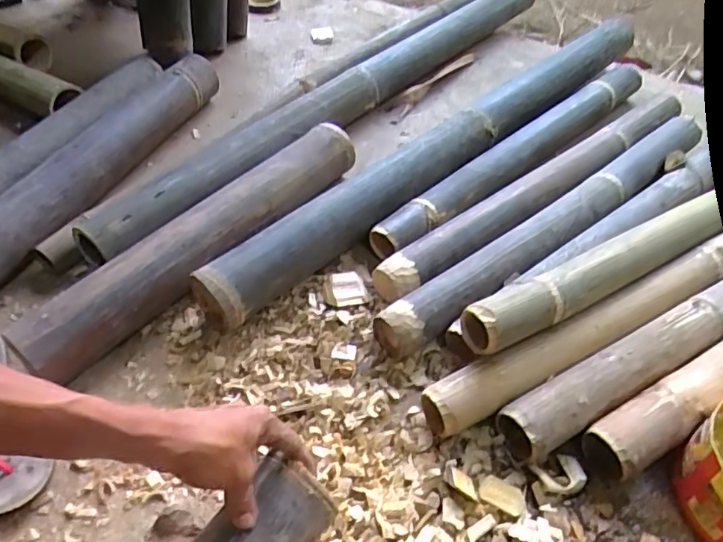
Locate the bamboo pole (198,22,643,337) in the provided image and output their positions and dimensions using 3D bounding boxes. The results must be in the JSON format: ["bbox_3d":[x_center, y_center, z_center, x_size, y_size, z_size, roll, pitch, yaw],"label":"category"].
[{"bbox_3d":[0.126,-0.180,0.827,0.815,0.085,0.078,-35,57,-26],"label":"bamboo pole"}]

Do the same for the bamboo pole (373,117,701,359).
[{"bbox_3d":[0.264,-0.063,0.756,0.595,0.057,0.068,-30,55,-23],"label":"bamboo pole"}]

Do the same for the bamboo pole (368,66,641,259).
[{"bbox_3d":[0.250,-0.185,0.850,0.598,0.052,0.062,-34,57,-25],"label":"bamboo pole"}]

